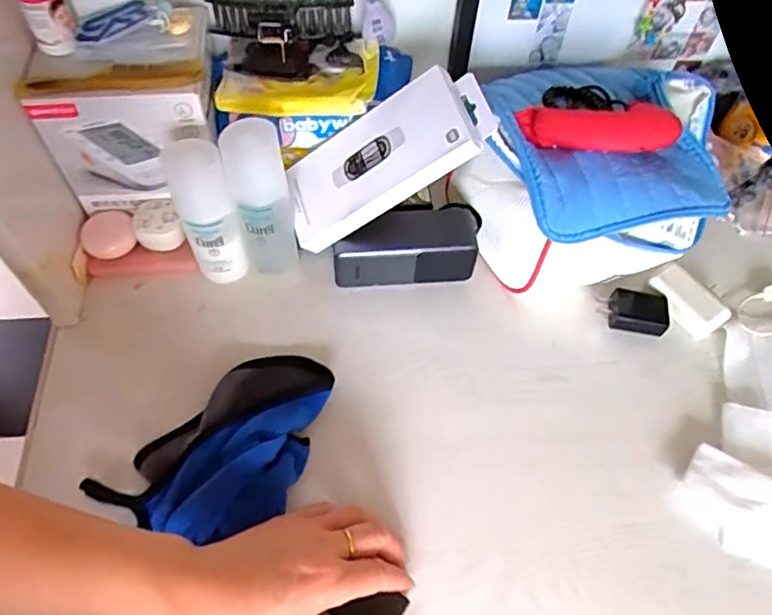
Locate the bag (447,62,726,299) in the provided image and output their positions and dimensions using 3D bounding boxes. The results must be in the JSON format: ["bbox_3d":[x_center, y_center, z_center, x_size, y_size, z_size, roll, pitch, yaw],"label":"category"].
[{"bbox_3d":[0.181,-0.108,0.528,0.205,0.141,0.167,-1,58,-4],"label":"bag"}]

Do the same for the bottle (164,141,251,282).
[{"bbox_3d":[-0.149,-0.076,0.489,0.045,0.148,0.042,-17,60,-13],"label":"bottle"}]

